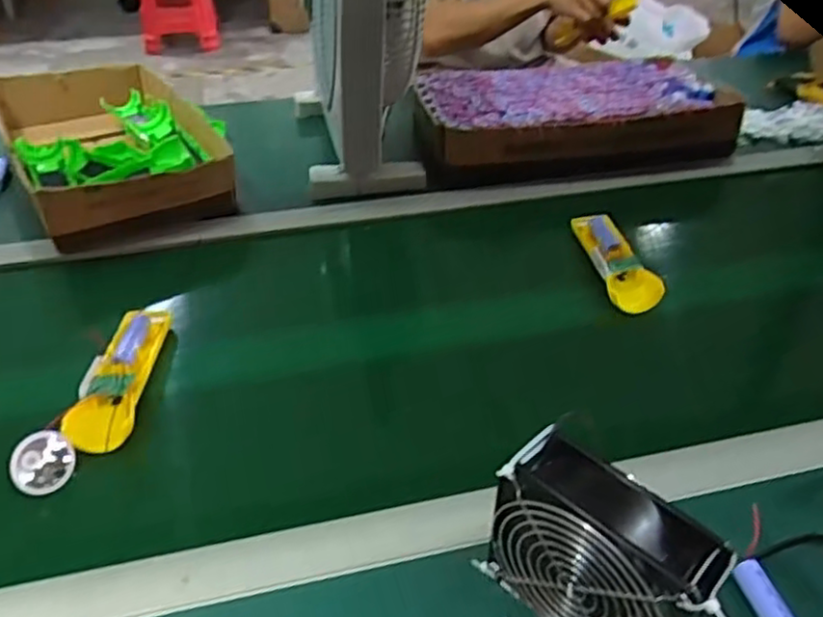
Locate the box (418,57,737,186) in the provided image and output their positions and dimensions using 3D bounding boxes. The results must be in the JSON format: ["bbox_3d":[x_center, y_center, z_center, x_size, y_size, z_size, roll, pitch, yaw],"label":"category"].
[{"bbox_3d":[0.226,-0.282,0.971,0.424,0.082,0.233,-4,39,-8],"label":"box"}]

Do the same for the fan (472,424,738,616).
[{"bbox_3d":[0.108,0.151,0.405,0.050,0.122,0.129,-31,49,-32],"label":"fan"}]

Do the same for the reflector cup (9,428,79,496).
[{"bbox_3d":[-0.284,0.120,0.532,0.046,0.022,0.046,23,47,-27],"label":"reflector cup"}]

